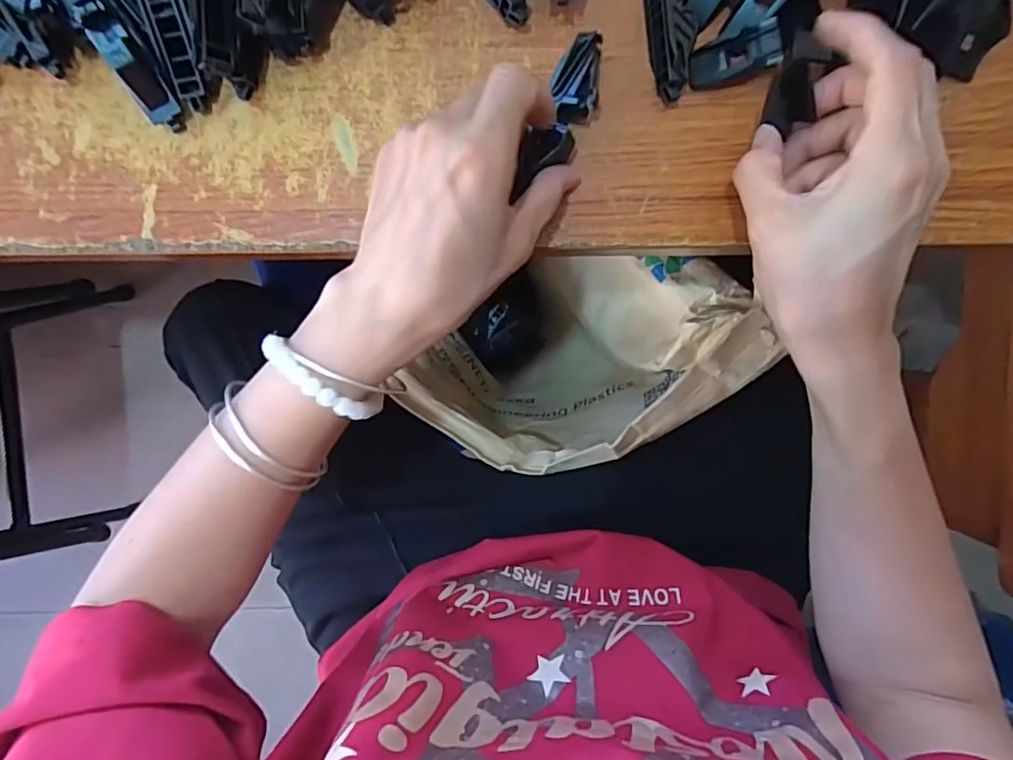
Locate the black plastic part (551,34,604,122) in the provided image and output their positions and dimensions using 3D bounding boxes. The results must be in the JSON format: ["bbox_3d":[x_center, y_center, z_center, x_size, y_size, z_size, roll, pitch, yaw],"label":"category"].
[{"bbox_3d":[0.033,-0.140,0.260,0.021,0.019,0.039,8,96,-1],"label":"black plastic part"}]

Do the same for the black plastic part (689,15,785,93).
[{"bbox_3d":[0.108,-0.153,0.261,0.041,0.013,0.019,-16,96,15],"label":"black plastic part"}]

